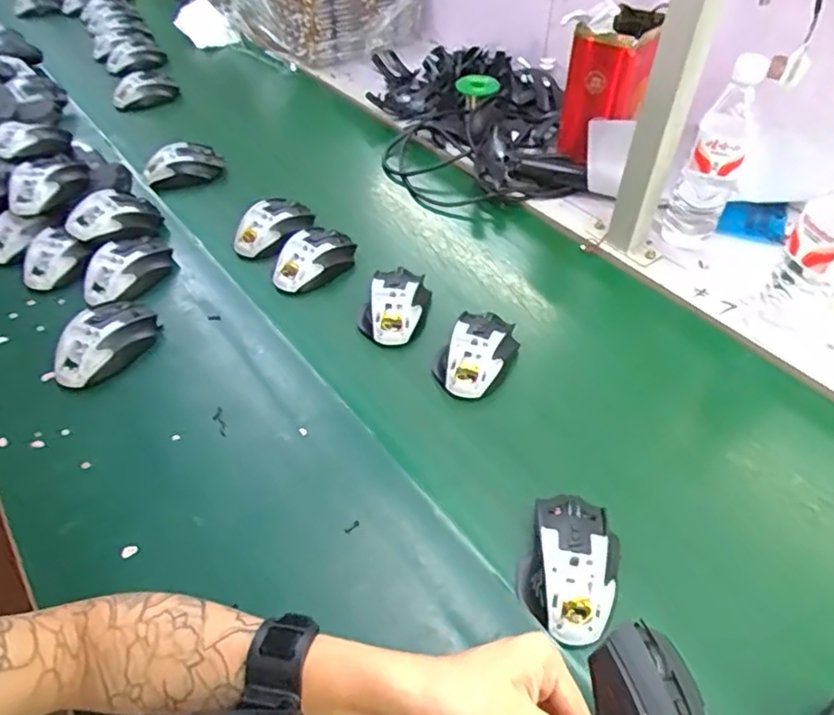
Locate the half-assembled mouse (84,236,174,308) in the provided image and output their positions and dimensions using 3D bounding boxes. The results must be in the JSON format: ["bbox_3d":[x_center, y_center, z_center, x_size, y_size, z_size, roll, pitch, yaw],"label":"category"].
[{"bbox_3d":[-0.346,-0.105,0.722,0.076,0.039,0.123,11,47,9],"label":"half-assembled mouse"}]

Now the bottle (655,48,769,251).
[{"bbox_3d":[0.351,-0.231,0.720,0.068,0.237,0.061,22,50,19],"label":"bottle"}]

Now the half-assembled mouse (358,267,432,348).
[{"bbox_3d":[-0.023,-0.062,0.694,0.074,0.039,0.106,14,48,12],"label":"half-assembled mouse"}]

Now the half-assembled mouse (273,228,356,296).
[{"bbox_3d":[-0.126,-0.120,0.753,0.072,0.048,0.115,33,54,27],"label":"half-assembled mouse"}]

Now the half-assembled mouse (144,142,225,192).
[{"bbox_3d":[-0.348,-0.282,0.901,0.113,0.059,0.053,-12,48,-12],"label":"half-assembled mouse"}]

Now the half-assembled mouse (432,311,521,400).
[{"bbox_3d":[0.064,-0.006,0.637,0.075,0.034,0.102,18,49,16],"label":"half-assembled mouse"}]

